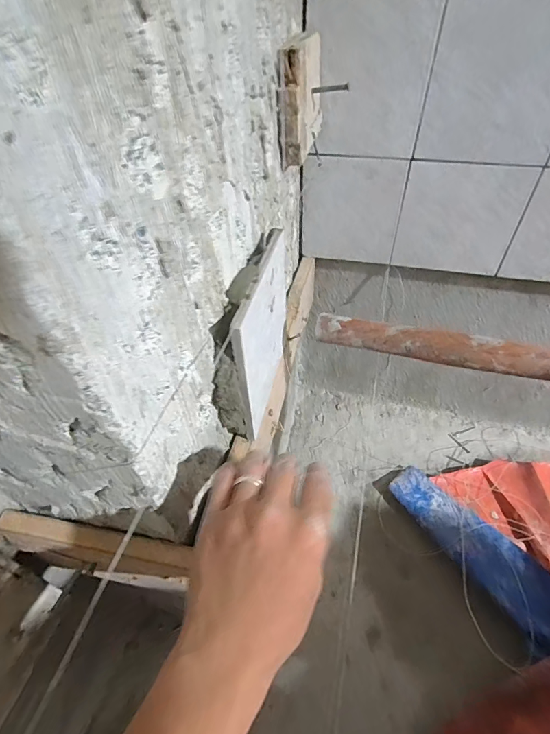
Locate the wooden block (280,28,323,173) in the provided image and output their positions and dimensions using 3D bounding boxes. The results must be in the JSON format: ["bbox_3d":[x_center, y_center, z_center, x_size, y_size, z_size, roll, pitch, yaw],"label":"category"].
[{"bbox_3d":[0.029,-0.283,0.404,0.028,0.098,0.131,7,48,9],"label":"wooden block"}]

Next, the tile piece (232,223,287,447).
[{"bbox_3d":[-0.009,-0.028,0.375,0.008,0.151,0.149,9,48,11],"label":"tile piece"}]

